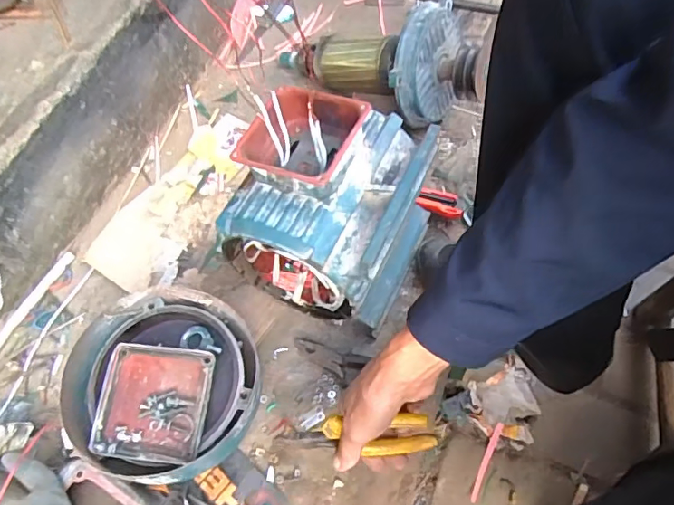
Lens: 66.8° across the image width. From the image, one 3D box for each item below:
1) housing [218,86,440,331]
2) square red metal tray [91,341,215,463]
[{"bbox_3d":[-0.007,-0.052,0.569,0.176,0.229,0.185,23,65,16],"label":"housing"},{"bbox_3d":[-0.186,0.151,0.519,0.108,0.022,0.108,4,61,6],"label":"square red metal tray"}]

